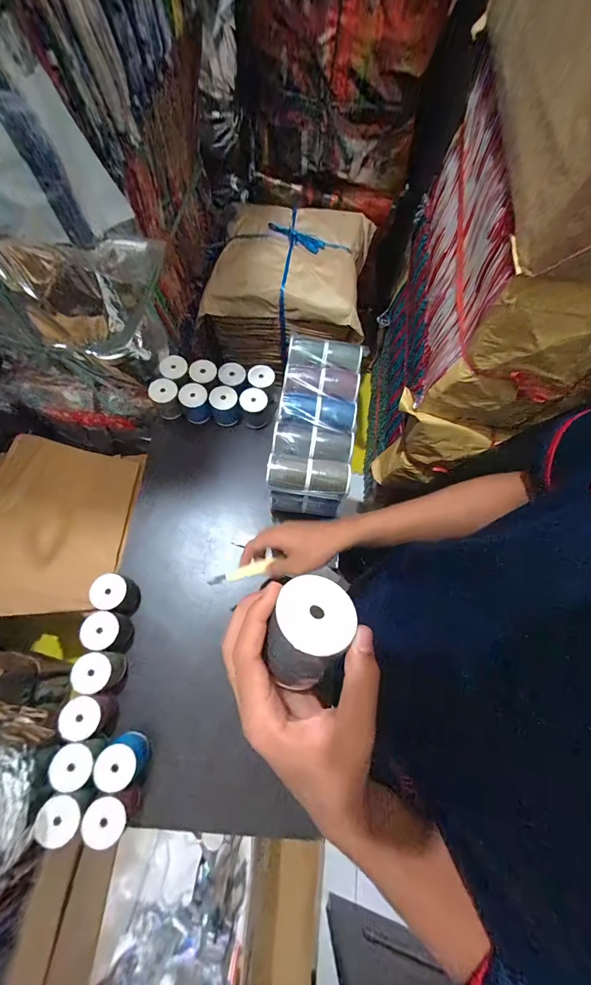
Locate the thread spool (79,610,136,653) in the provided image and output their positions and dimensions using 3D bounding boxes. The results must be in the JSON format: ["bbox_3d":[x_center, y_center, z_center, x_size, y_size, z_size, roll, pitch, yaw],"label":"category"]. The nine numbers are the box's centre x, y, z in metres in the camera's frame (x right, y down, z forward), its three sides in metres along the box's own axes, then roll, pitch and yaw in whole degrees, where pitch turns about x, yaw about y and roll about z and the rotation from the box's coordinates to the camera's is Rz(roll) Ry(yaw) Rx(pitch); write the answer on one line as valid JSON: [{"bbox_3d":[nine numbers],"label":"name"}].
[{"bbox_3d":[-0.305,0.229,0.597,0.057,0.084,0.057,1,70,-2],"label":"thread spool"}]

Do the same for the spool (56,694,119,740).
[{"bbox_3d":[-0.311,0.341,0.556,0.057,0.091,0.058,1,70,-2],"label":"spool"}]

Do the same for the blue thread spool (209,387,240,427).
[{"bbox_3d":[-0.144,-0.176,0.739,0.054,0.053,0.057,1,70,-2],"label":"blue thread spool"}]

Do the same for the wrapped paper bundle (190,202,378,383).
[{"bbox_3d":[-0.027,-0.569,0.988,0.417,0.234,0.381,7,70,0],"label":"wrapped paper bundle"}]

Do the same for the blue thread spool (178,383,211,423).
[{"bbox_3d":[-0.204,-0.183,0.737,0.054,0.050,0.065,-15,72,-8],"label":"blue thread spool"}]

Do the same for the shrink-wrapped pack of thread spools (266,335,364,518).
[{"bbox_3d":[0.034,-0.110,0.667,0.129,0.162,0.292,9,70,0],"label":"shrink-wrapped pack of thread spools"}]

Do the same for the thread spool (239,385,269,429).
[{"bbox_3d":[-0.084,-0.175,0.741,0.055,0.051,0.061,5,70,-1],"label":"thread spool"}]

